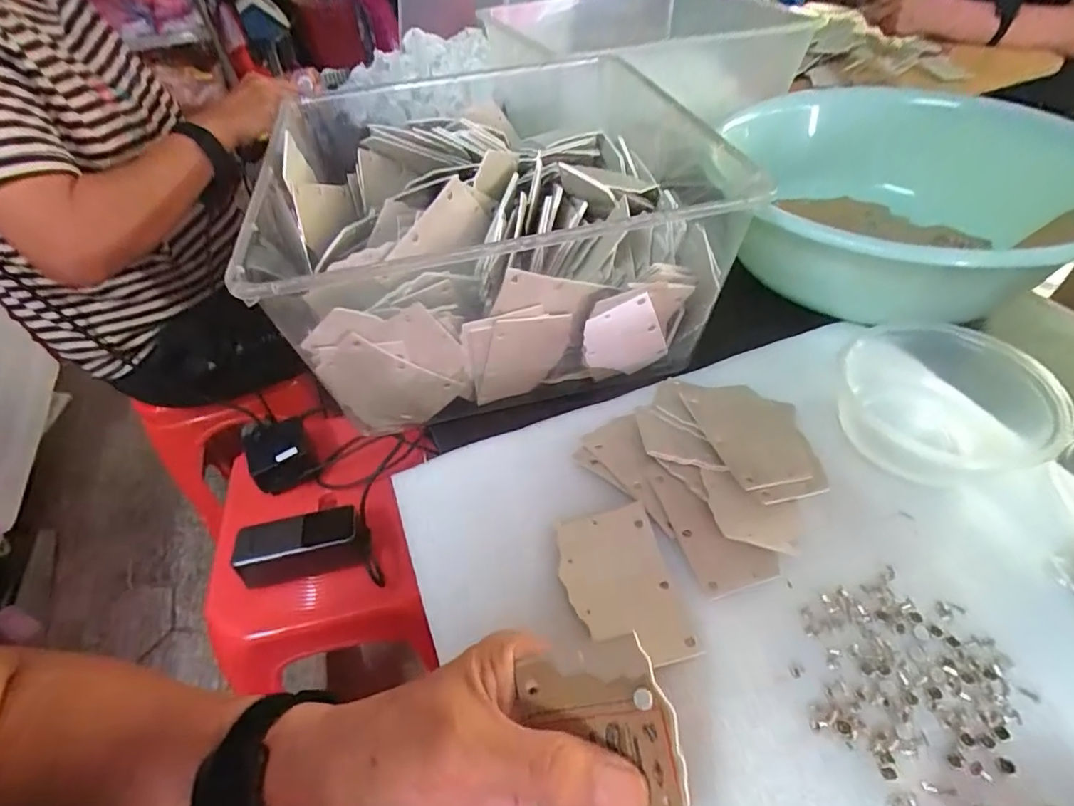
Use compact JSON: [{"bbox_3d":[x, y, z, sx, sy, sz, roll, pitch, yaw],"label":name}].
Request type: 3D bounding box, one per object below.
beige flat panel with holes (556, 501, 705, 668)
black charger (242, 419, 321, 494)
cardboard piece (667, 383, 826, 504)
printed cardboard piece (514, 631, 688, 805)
[{"bbox_3d":[0.044,0.095,0.281,0.054,0.004,0.083,-13,47,-7],"label":"beige flat panel with holes"},{"bbox_3d":[-0.333,0.065,0.697,0.076,0.046,0.089,-24,49,-16],"label":"black charger"},{"bbox_3d":[0.136,0.016,0.334,0.064,0.009,0.107,-4,37,-7],"label":"cardboard piece"},{"bbox_3d":[0.024,0.129,0.185,0.054,0.006,0.084,-19,62,21],"label":"printed cardboard piece"}]

